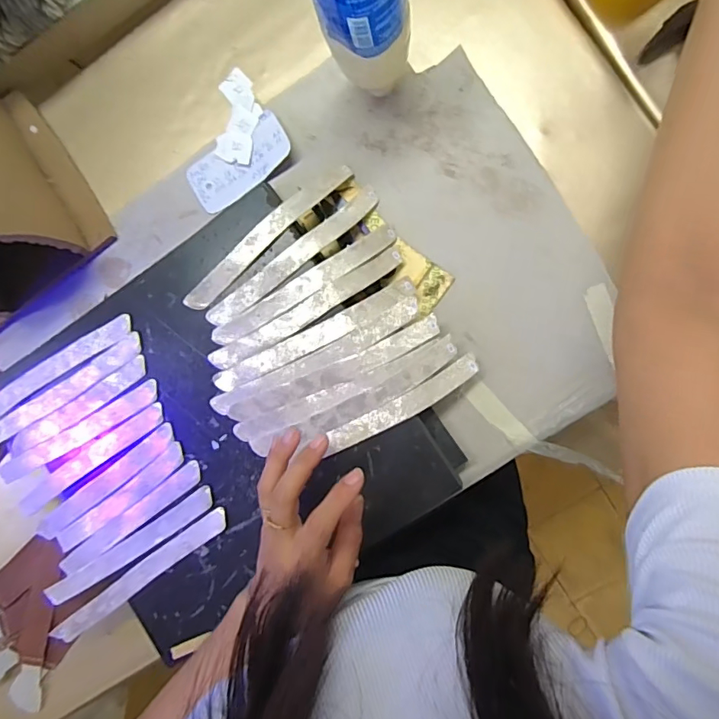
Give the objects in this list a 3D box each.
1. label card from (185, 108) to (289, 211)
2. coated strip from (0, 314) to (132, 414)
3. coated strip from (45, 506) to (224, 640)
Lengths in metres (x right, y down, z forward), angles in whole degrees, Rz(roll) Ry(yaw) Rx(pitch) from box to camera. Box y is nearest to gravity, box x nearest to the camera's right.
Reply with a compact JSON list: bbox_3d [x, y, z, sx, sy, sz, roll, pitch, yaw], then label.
[{"bbox_3d":[-0.112,-0.182,0.457,0.102,0.006,0.049,-31,91,13],"label":"label card"},{"bbox_3d":[-0.281,0.012,0.437,0.183,0.004,0.020,-31,88,5],"label":"coated strip"},{"bbox_3d":[-0.192,0.191,0.429,0.191,0.006,0.020,-37,87,5],"label":"coated strip"}]

